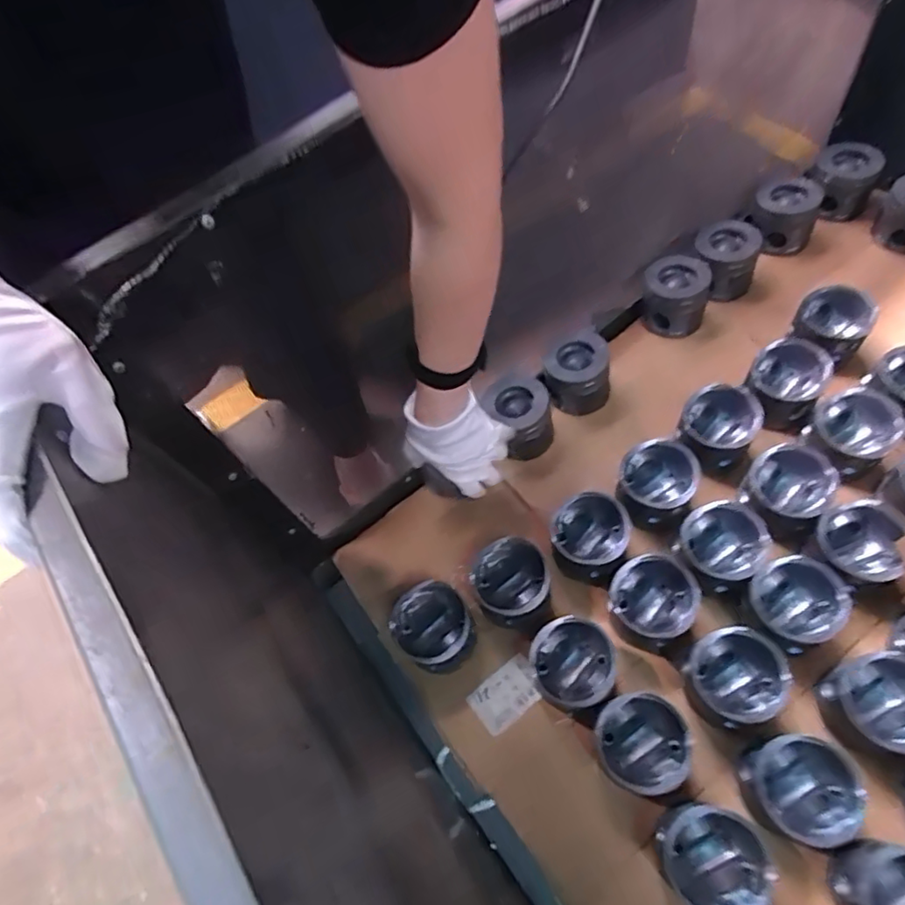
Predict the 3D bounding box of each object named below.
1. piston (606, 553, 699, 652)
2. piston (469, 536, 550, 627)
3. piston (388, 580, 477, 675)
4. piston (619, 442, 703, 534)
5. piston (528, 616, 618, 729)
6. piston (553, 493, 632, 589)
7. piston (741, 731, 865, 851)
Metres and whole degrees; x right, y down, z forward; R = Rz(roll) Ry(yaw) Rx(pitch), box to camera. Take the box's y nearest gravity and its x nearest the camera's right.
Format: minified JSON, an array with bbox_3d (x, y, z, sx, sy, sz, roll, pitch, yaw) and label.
[{"bbox_3d":[0.214,0.163,0.641,0.085,0.081,0.081,-4,61,7],"label":"piston"},{"bbox_3d":[0.069,0.152,0.679,0.081,0.068,0.084,-4,61,7],"label":"piston"},{"bbox_3d":[-0.020,0.200,0.664,0.080,0.077,0.084,-4,61,7],"label":"piston"},{"bbox_3d":[0.240,0.038,0.703,0.086,0.066,0.093,-4,61,7],"label":"piston"},{"bbox_3d":[0.130,0.232,0.633,0.083,0.075,0.096,-29,61,-7],"label":"piston"},{"bbox_3d":[0.161,0.099,0.690,0.086,0.081,0.082,-4,61,7],"label":"piston"},{"bbox_3d":[0.315,0.310,0.546,0.084,0.075,0.082,-4,61,7],"label":"piston"}]

